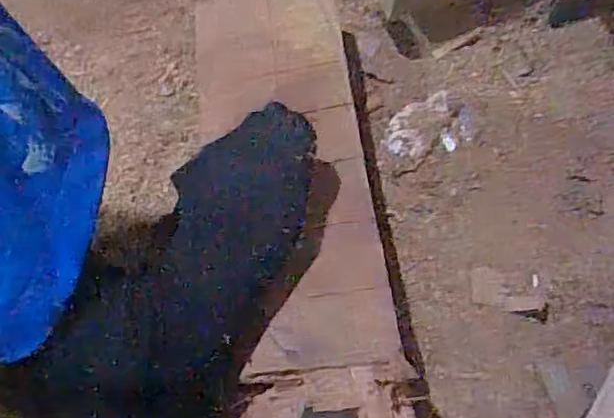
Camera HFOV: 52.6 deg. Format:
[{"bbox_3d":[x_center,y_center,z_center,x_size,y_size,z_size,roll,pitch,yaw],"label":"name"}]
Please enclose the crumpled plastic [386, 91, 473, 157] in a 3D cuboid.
[{"bbox_3d":[0.103,-0.066,0.530,0.080,0.018,0.052,-31,67,-16],"label":"crumpled plastic"}]

